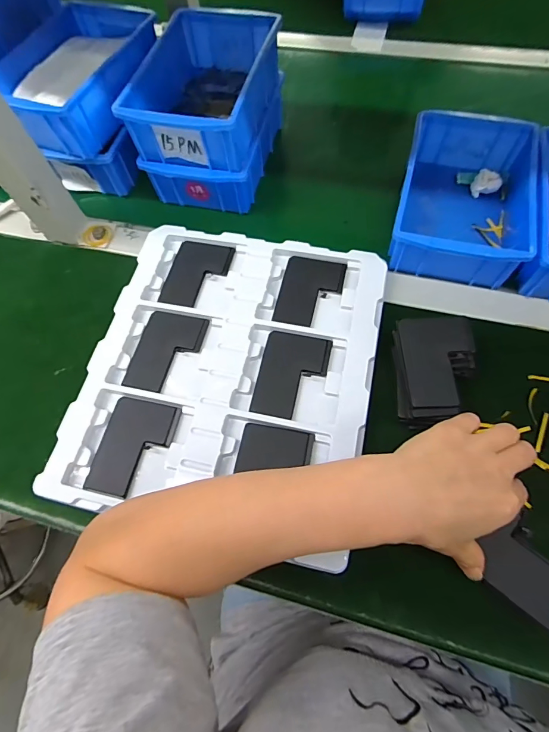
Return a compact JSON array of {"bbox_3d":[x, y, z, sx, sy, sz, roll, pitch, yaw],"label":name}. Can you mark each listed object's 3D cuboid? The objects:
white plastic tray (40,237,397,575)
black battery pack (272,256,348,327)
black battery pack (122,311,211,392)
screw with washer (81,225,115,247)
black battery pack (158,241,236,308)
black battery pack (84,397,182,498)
[{"bbox_3d":[-0.044,0.000,0.395,0.278,0.032,0.313,10,68,8],"label":"white plastic tray"},{"bbox_3d":[0.040,-0.082,0.420,0.066,0.004,0.089,10,68,9],"label":"black battery pack"},{"bbox_3d":[-0.112,-0.016,0.401,0.068,0.005,0.090,12,68,9],"label":"black battery pack"},{"bbox_3d":[-0.222,-0.164,0.482,0.034,0.010,0.034,-39,69,-12],"label":"screw with washer"},{"bbox_3d":[-0.088,-0.106,0.439,0.067,0.005,0.087,11,68,9],"label":"black battery pack"},{"bbox_3d":[-0.133,0.076,0.362,0.066,0.008,0.090,11,68,9],"label":"black battery pack"}]

